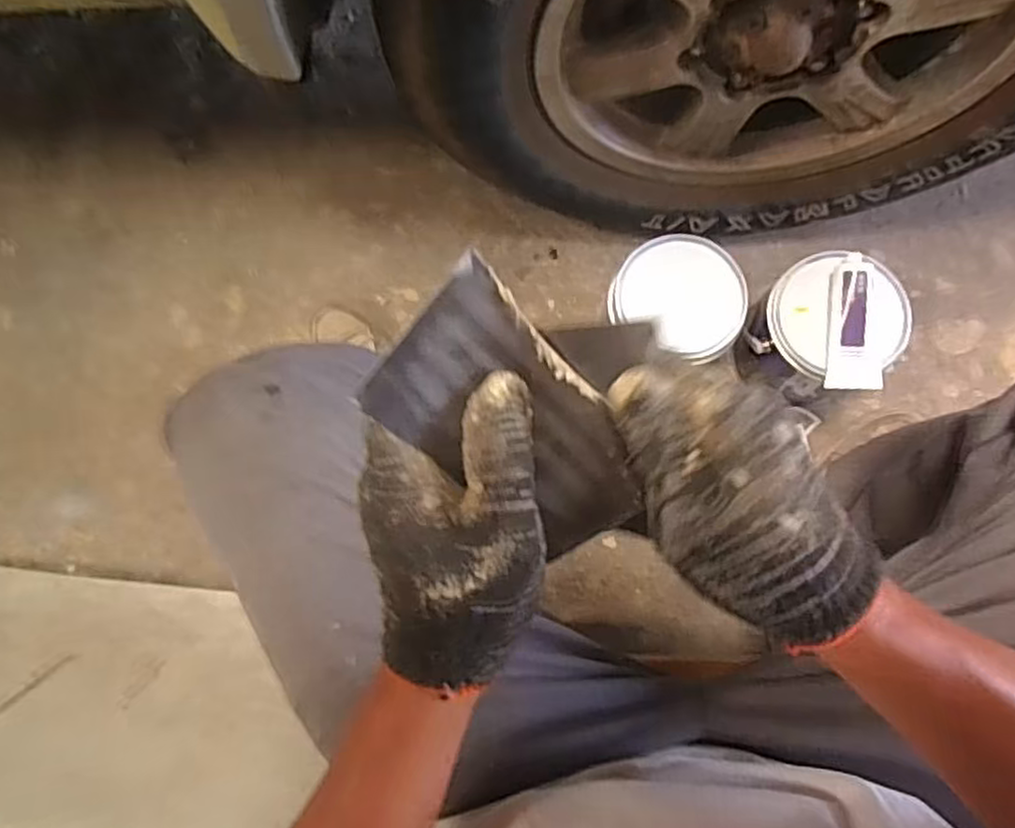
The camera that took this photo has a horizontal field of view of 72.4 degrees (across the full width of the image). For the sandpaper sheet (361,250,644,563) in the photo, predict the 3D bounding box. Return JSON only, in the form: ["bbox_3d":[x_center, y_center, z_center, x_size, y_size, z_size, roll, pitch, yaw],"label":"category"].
[{"bbox_3d":[0.007,0.004,0.277,0.121,0.009,0.066,41,86,-24],"label":"sandpaper sheet"}]

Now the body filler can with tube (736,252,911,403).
[{"bbox_3d":[0.362,-0.092,0.821,0.139,0.174,0.144,0,83,3],"label":"body filler can with tube"}]

